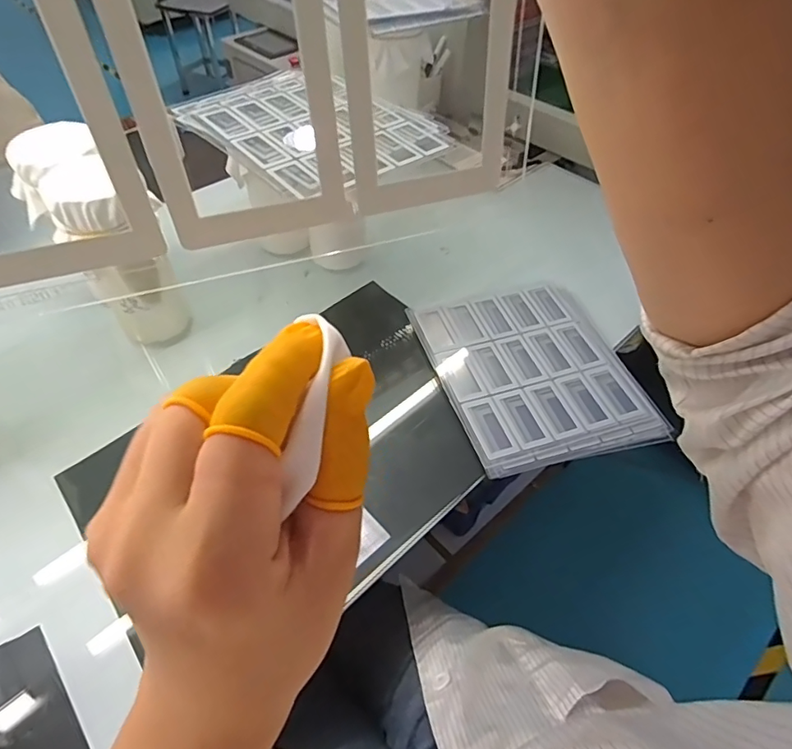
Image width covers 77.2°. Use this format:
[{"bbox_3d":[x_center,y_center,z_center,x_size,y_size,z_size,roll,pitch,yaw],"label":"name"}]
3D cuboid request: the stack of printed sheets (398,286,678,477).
[{"bbox_3d":[0.175,-0.009,0.642,0.238,0.012,0.272,-13,53,-13],"label":"stack of printed sheets"}]

